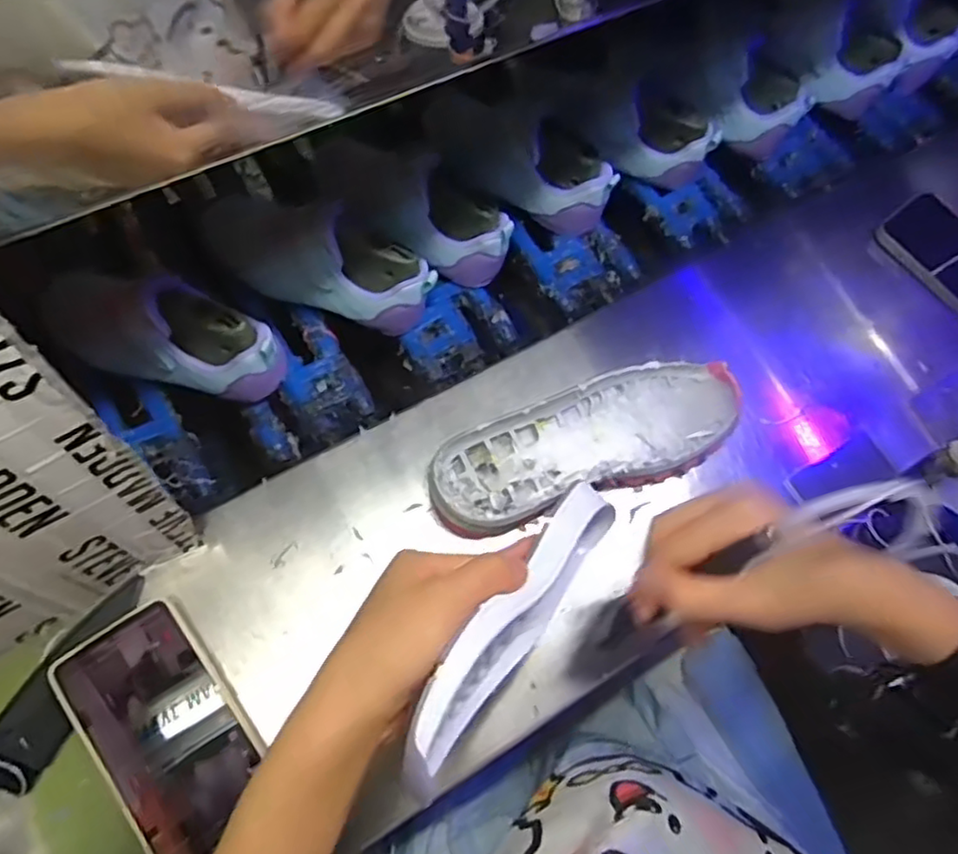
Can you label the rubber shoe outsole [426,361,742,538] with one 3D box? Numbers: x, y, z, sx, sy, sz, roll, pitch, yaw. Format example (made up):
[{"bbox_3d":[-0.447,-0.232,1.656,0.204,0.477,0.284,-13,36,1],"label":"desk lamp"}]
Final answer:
[{"bbox_3d":[0.082,0.009,0.493,0.238,0.034,0.080,-20,65,-10],"label":"rubber shoe outsole"}]

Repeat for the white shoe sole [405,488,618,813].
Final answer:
[{"bbox_3d":[0.018,0.110,0.371,0.030,0.063,0.185,33,72,16],"label":"white shoe sole"}]

